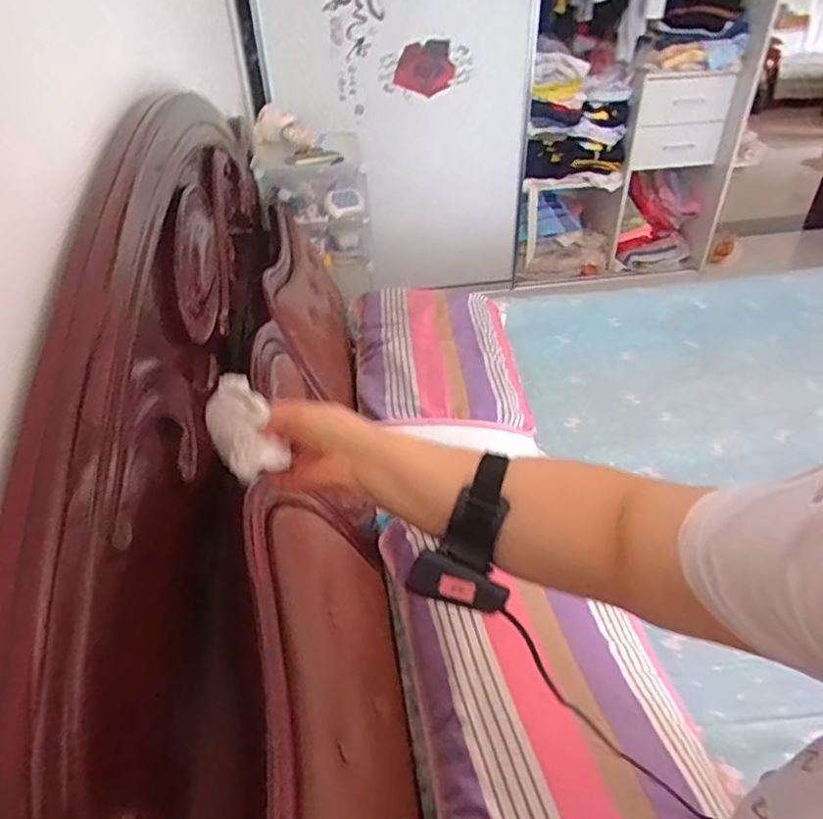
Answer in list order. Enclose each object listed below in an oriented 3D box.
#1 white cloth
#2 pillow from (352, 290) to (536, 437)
[{"bbox_3d":[-0.139,0.014,0.496,0.050,0.047,0.087,-17,41,-19],"label":"white cloth"},{"bbox_3d":[0.066,-0.146,1.464,0.405,0.137,0.594,-5,39,-5],"label":"pillow"}]

